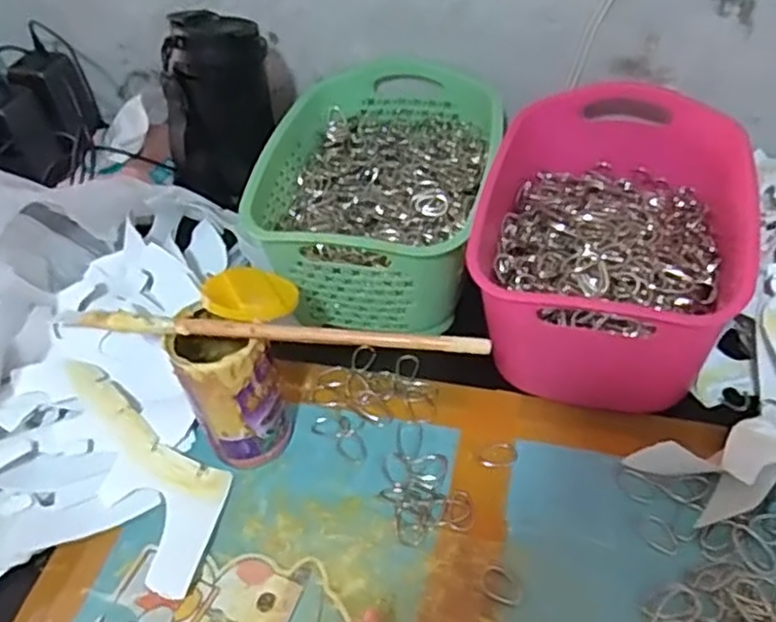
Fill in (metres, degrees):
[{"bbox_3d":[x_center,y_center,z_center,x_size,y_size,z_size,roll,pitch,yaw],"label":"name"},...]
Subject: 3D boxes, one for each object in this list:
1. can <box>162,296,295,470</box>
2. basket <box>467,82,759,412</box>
[{"bbox_3d":[-0.110,0.054,0.513,0.063,0.124,0.068,-3,47,3],"label":"can"},{"bbox_3d":[0.181,-0.060,0.589,0.185,0.120,0.276,10,49,15],"label":"basket"}]

